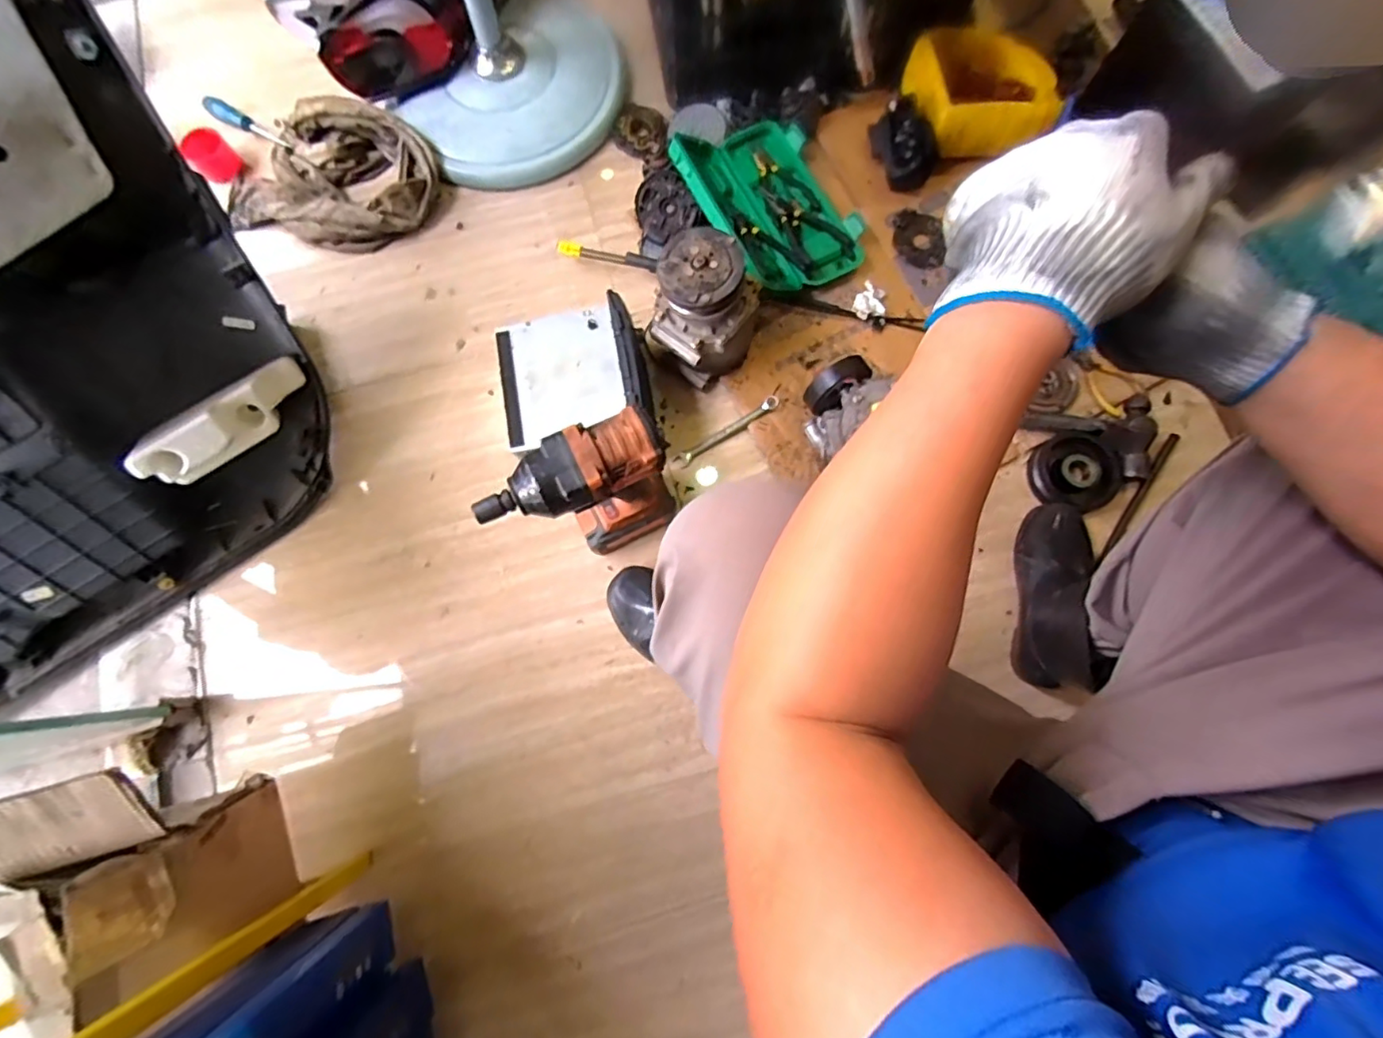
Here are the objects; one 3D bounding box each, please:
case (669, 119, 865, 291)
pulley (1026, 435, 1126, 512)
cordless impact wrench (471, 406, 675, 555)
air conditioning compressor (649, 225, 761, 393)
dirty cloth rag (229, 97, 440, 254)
[{"bbox_3d":[0.122,-0.494,0.904,0.221,0.075,0.297,-27,79,-6],"label":"case"},{"bbox_3d":[0.556,-0.068,0.841,0.123,0.038,0.116,-21,78,-5],"label":"pulley"},{"bbox_3d":[-0.119,-0.021,0.674,0.181,0.256,0.068,-26,79,-6],"label":"cordless impact wrench"},{"bbox_3d":[0.017,-0.278,0.790,0.121,0.197,0.125,35,79,7],"label":"air conditioning compressor"},{"bbox_3d":[-0.574,-0.549,0.929,0.318,0.071,0.227,17,78,3],"label":"dirty cloth rag"}]

